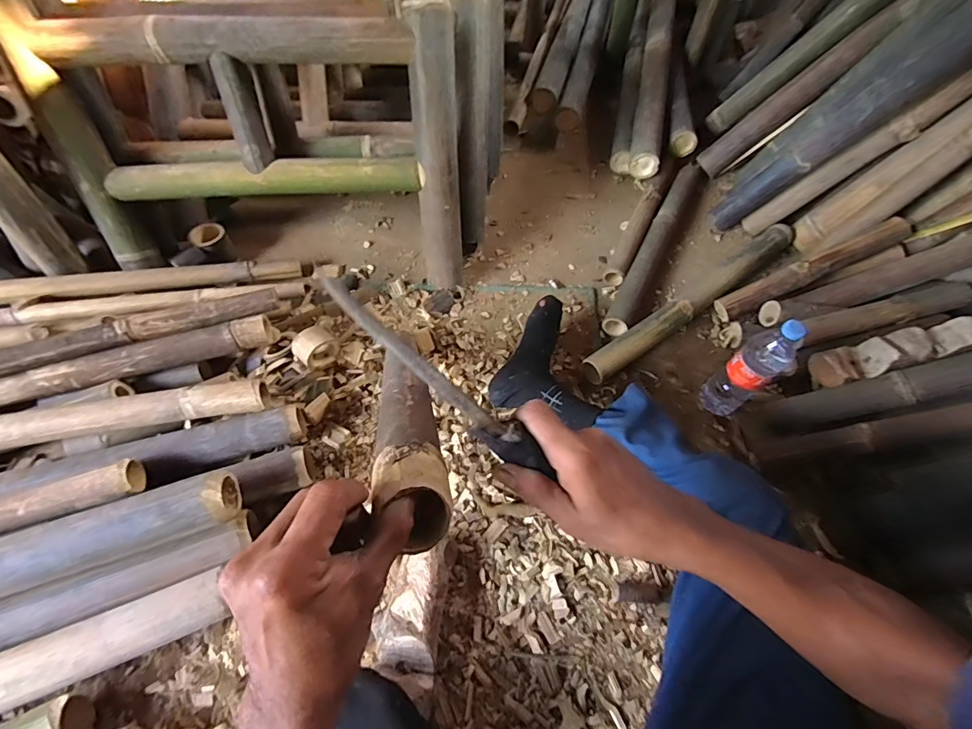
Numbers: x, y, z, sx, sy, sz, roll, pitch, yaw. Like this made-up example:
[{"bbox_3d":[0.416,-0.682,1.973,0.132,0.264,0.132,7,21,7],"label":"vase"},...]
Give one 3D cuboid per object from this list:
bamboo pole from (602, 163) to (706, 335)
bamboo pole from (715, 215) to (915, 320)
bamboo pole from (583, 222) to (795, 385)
[{"bbox_3d":[0.426,-0.316,1.095,0.074,0.057,0.659,27,59,14],"label":"bamboo pole"},{"bbox_3d":[0.688,-0.205,0.956,0.408,0.066,0.059,-25,59,3],"label":"bamboo pole"},{"bbox_3d":[0.467,-0.150,0.990,0.659,0.066,0.064,-32,63,-22],"label":"bamboo pole"}]

